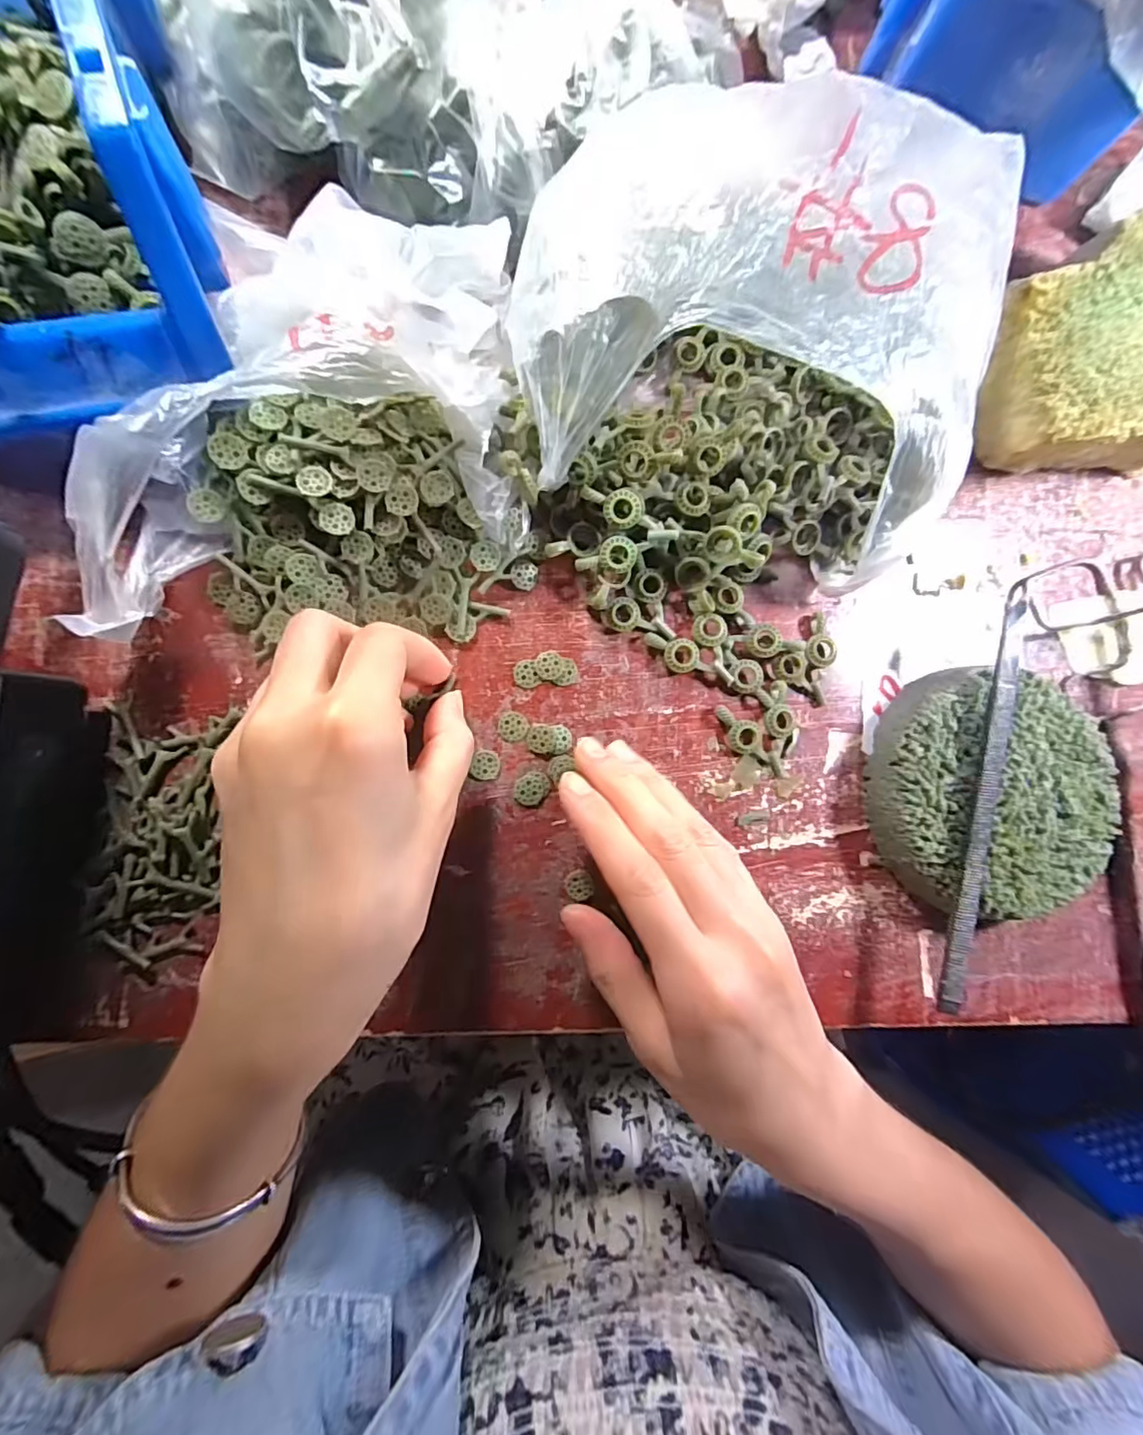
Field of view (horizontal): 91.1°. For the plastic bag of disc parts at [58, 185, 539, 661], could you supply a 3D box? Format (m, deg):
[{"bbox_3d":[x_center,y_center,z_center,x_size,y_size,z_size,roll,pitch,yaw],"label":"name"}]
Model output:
[{"bbox_3d":[-0.088,-0.090,0.188,0.144,0.060,0.115,-9,89,-7],"label":"plastic bag of disc parts"}]

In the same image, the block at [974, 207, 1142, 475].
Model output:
[{"bbox_3d":[0.232,-0.157,0.250,0.110,0.043,0.098,-16,89,-9],"label":"block"}]

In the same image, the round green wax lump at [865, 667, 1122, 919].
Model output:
[{"bbox_3d":[0.178,0.031,0.239,0.097,0.027,0.097,0,88,-6],"label":"round green wax lump"}]

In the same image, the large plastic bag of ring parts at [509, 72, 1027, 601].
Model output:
[{"bbox_3d":[0.070,-0.128,0.209,0.184,0.073,0.150,-3,87,-8],"label":"large plastic bag of ring parts"}]

